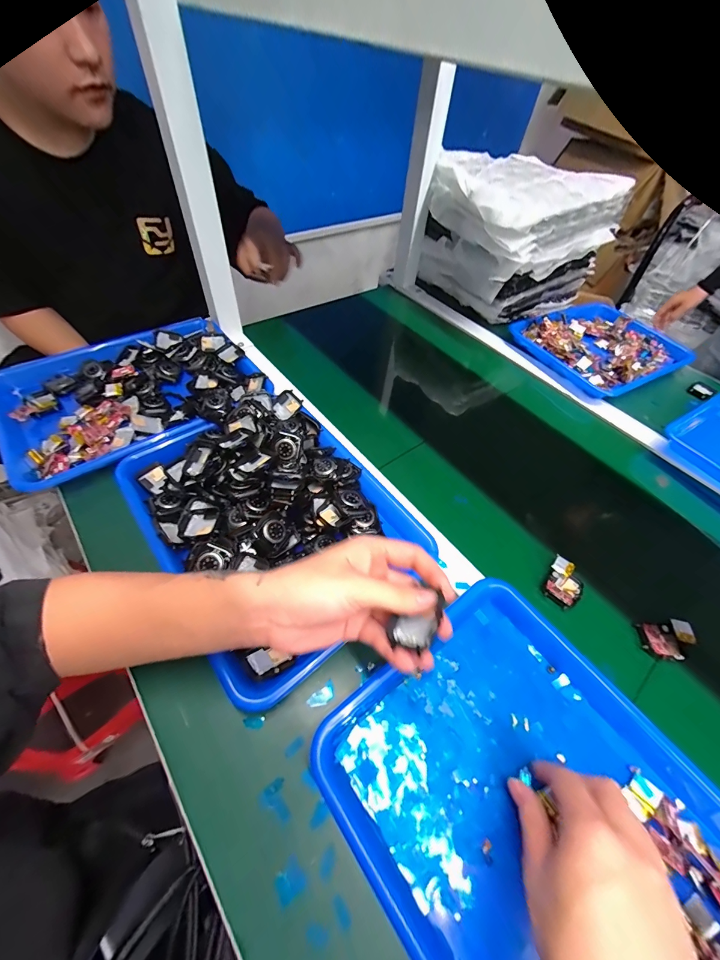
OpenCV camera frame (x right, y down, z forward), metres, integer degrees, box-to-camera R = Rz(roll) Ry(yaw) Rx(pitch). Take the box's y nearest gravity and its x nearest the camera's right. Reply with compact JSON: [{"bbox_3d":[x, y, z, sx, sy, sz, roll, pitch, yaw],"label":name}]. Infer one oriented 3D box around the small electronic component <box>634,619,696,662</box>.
[{"bbox_3d":[0.336,0.172,0.375,0.057,0.013,0.038,-4,55,-7],"label":"small electronic component"}]

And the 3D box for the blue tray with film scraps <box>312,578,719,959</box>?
[{"bbox_3d":[0.151,0.264,0.265,0.260,0.038,0.324,-32,62,-24],"label":"blue tray with film scraps"}]

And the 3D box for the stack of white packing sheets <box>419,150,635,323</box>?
[{"bbox_3d":[0.338,-0.517,0.746,0.321,0.217,0.247,-26,60,-21],"label":"stack of white packing sheets"}]

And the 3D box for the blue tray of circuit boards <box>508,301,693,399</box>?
[{"bbox_3d":[0.504,-0.281,0.730,0.305,0.048,0.254,-24,60,-20],"label":"blue tray of circuit boards"}]

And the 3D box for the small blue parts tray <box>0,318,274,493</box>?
[{"bbox_3d":[-0.338,-0.137,0.522,0.348,0.038,0.273,-30,62,-23],"label":"small blue parts tray"}]

